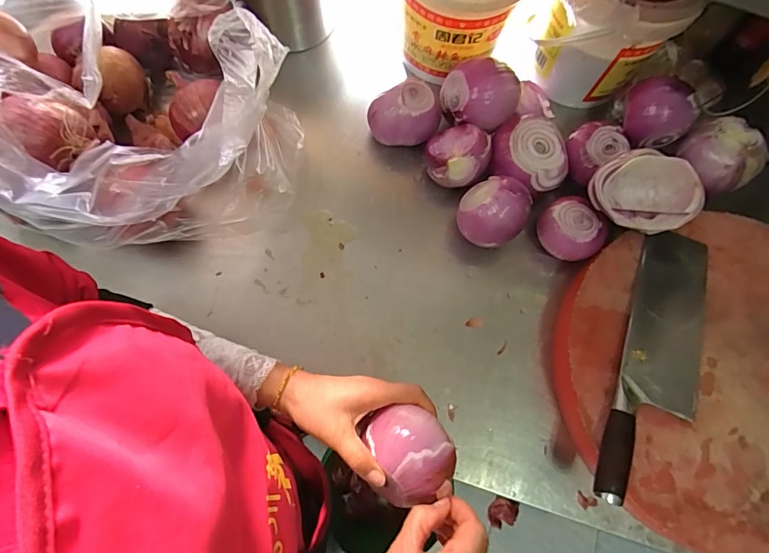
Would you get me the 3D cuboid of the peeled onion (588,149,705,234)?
[{"bbox_3d":[0.313,-0.103,0.517,0.109,0.058,0.097,47,119,-4],"label":"peeled onion"}]

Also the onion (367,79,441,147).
[{"bbox_3d":[0.027,-0.229,0.605,0.099,0.064,0.078,3,73,-2],"label":"onion"}]

